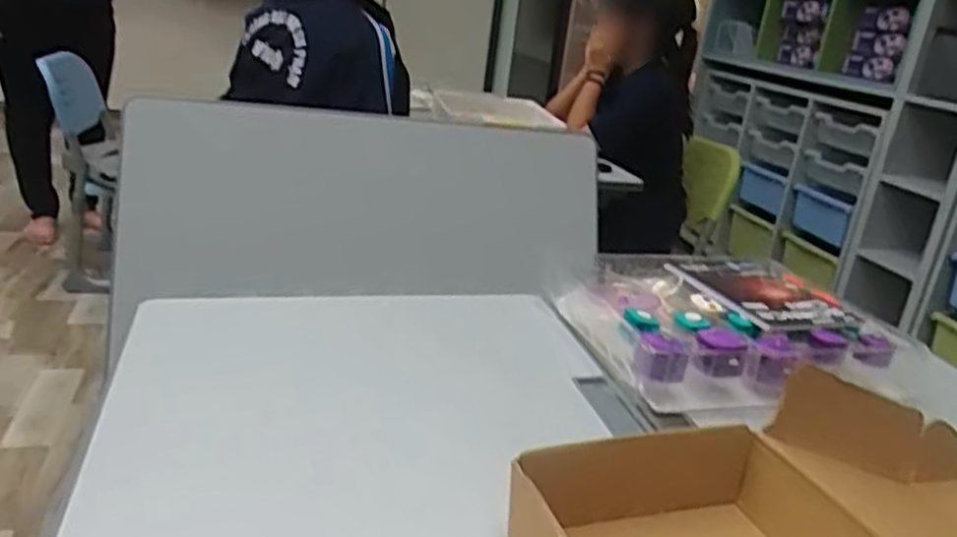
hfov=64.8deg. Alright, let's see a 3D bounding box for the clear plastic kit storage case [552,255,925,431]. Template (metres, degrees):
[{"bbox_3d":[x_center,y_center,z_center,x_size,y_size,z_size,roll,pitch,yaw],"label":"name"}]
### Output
[{"bbox_3d":[0.292,0.069,0.898,0.330,0.083,0.262,1,20,-15],"label":"clear plastic kit storage case"}]

